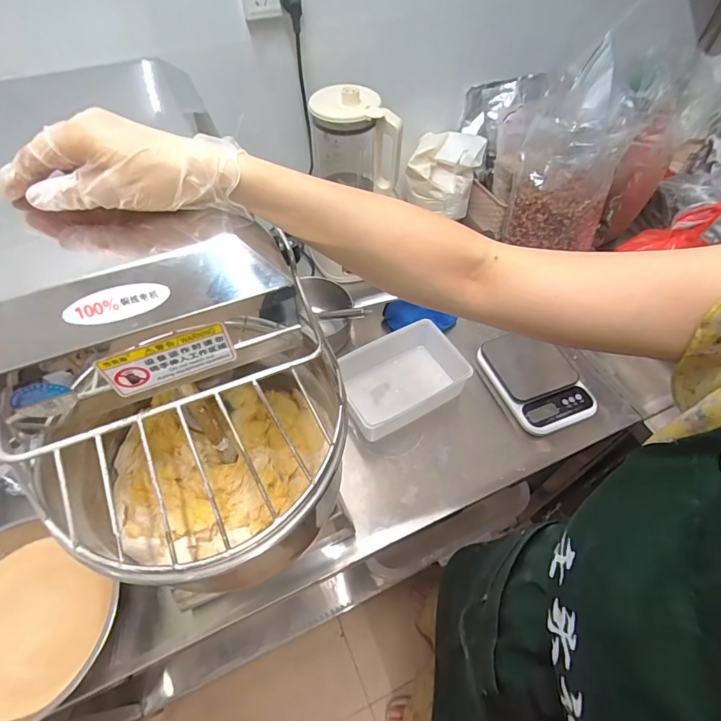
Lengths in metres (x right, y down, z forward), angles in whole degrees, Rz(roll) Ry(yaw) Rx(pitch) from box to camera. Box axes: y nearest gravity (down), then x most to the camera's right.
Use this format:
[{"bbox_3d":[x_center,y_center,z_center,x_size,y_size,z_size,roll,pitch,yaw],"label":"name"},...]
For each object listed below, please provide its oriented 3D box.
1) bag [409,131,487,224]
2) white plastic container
[{"bbox_3d":[0.196,-0.435,0.986,0.154,0.140,0.158,14,56,9],"label":"bag"},{"bbox_3d":[0.070,0.035,0.768,0.212,0.076,0.162,-25,59,-17],"label":"white plastic container"}]

